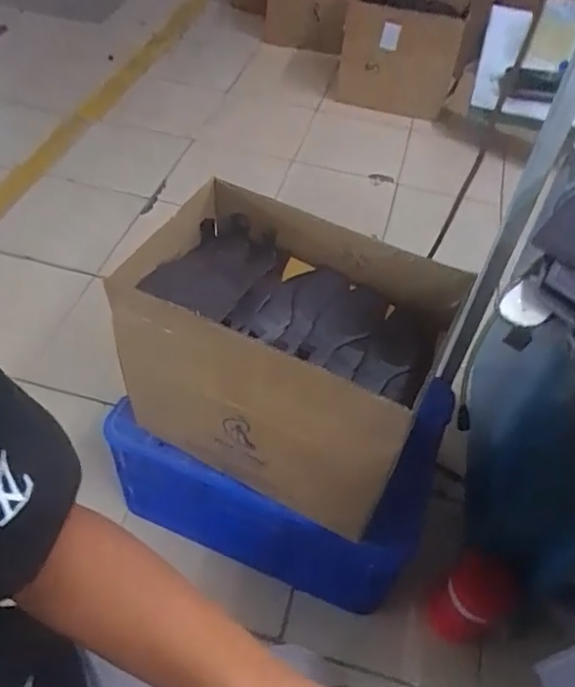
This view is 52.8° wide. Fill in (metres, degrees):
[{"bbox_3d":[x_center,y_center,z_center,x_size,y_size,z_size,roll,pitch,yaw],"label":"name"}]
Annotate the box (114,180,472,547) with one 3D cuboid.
[{"bbox_3d":[-0.016,0.017,0.947,0.471,0.340,0.312,23,52,13],"label":"box"}]

